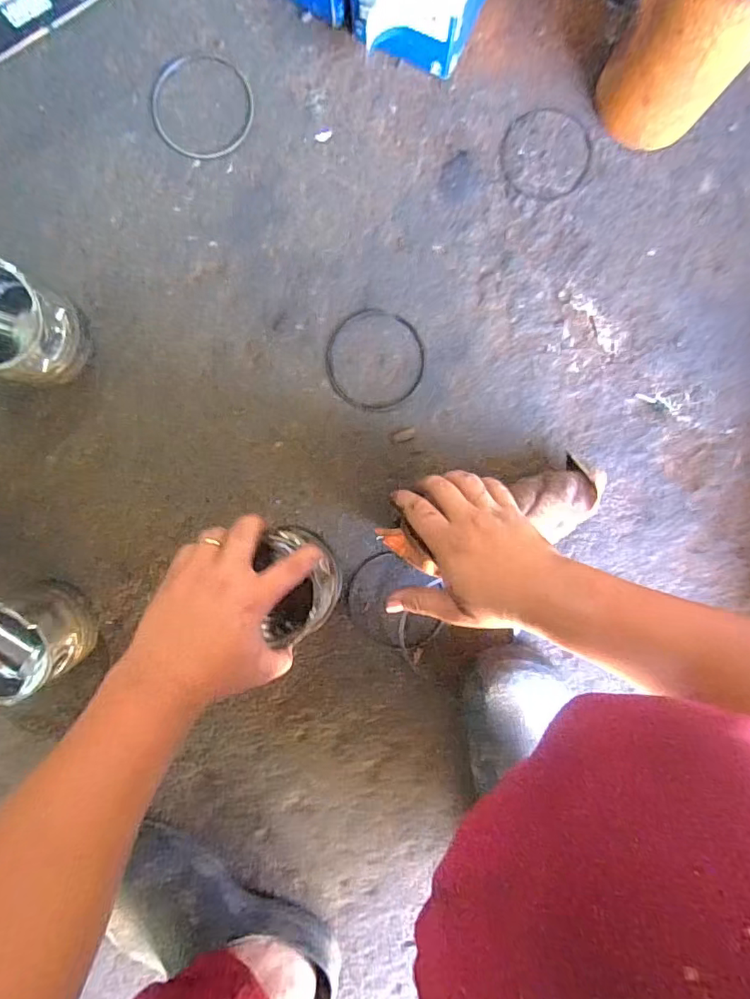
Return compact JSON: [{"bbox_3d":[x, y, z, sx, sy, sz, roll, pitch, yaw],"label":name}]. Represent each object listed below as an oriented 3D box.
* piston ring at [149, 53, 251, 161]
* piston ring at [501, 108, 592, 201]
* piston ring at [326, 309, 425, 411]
[{"bbox_3d":[-0.164,-0.375,0.480,0.096,0.004,0.095,0,93,0],"label":"piston ring"},{"bbox_3d":[0.166,-0.336,0.491,0.087,0.004,0.086,0,93,0],"label":"piston ring"},{"bbox_3d":[0.000,-0.139,0.500,0.096,0.004,0.099,0,93,0],"label":"piston ring"}]

